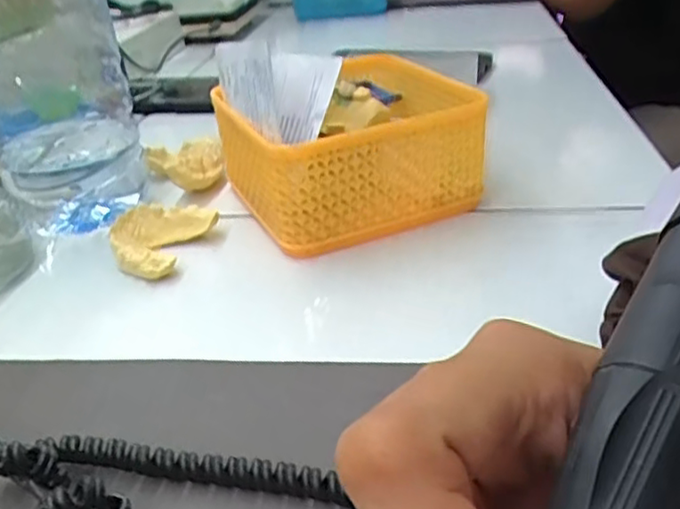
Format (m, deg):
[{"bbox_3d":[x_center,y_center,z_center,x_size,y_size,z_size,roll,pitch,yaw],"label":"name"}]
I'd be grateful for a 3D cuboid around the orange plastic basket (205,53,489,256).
[{"bbox_3d":[0.002,-0.066,0.405,0.130,0.066,0.133,-17,32,-19],"label":"orange plastic basket"}]

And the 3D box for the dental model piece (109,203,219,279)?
[{"bbox_3d":[-0.100,-0.008,0.364,0.047,0.021,0.052,8,33,23],"label":"dental model piece"}]

